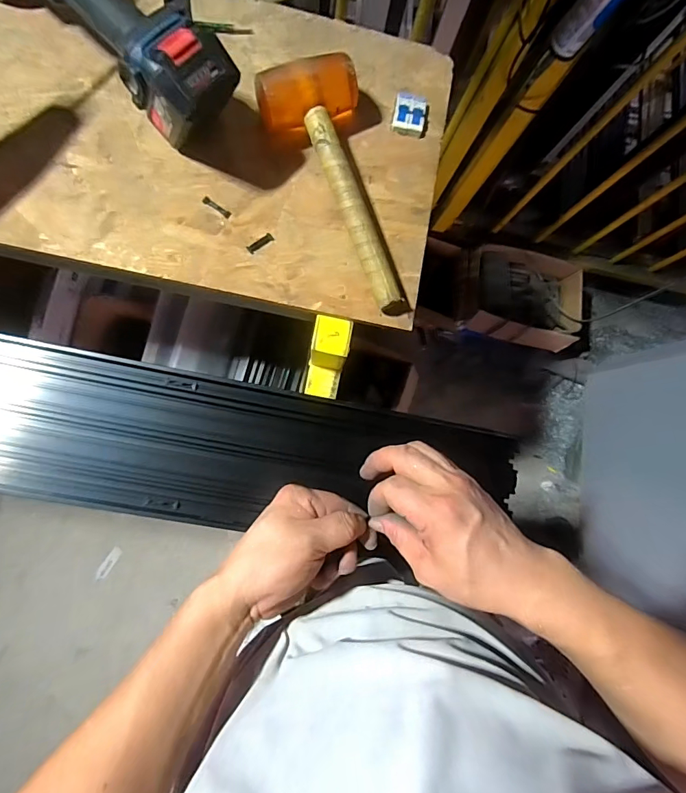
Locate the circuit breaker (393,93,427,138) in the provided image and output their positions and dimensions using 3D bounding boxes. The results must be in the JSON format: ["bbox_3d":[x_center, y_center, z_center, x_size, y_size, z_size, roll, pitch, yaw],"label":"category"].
[{"bbox_3d":[0.082,-0.348,0.518,0.037,0.015,0.047,9,82,-5],"label":"circuit breaker"}]

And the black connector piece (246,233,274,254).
[{"bbox_3d":[-0.094,-0.175,0.479,0.032,0.004,0.010,-37,88,-10],"label":"black connector piece"}]

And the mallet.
[{"bbox_3d":[-0.001,-0.225,0.467,0.112,0.062,0.281,-18,85,-9],"label":"mallet"}]

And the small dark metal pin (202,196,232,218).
[{"bbox_3d":[-0.143,-0.215,0.477,0.036,0.004,0.009,33,80,-1],"label":"small dark metal pin"}]

